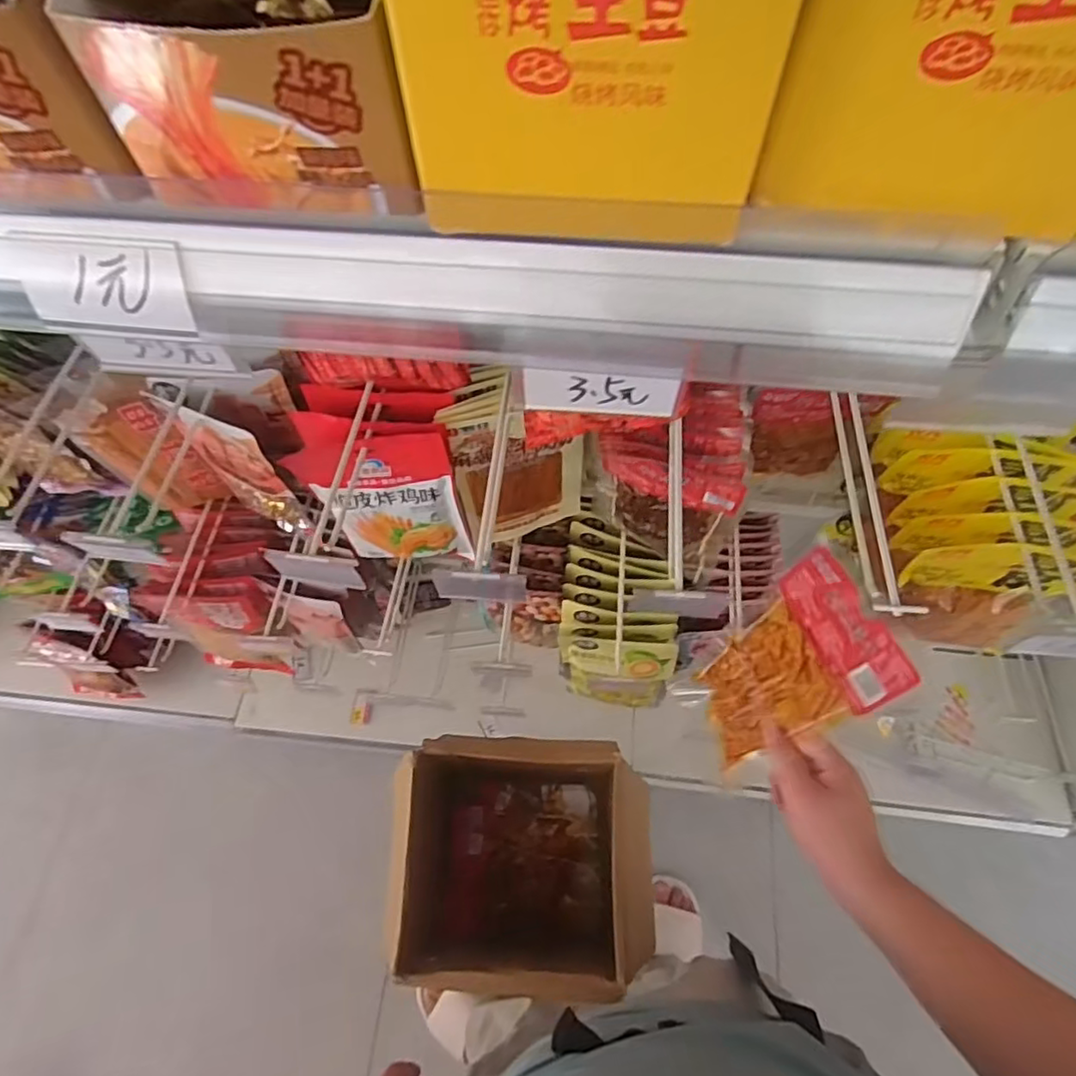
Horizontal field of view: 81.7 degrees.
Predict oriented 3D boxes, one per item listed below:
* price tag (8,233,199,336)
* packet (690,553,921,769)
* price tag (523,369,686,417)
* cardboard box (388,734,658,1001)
[{"bbox_3d":[-0.177,-0.103,0.256,0.070,0.038,0.004,6,34,4],"label":"price tag"},{"bbox_3d":[0.235,0.119,0.586,0.182,0.024,0.145,-42,39,26],"label":"packet"},{"bbox_3d":[0.030,-0.068,0.291,0.072,0.023,0.005,3,65,3],"label":"price tag"},{"bbox_3d":[-0.007,0.440,0.848,0.280,0.339,0.275,1,65,1],"label":"cardboard box"}]

